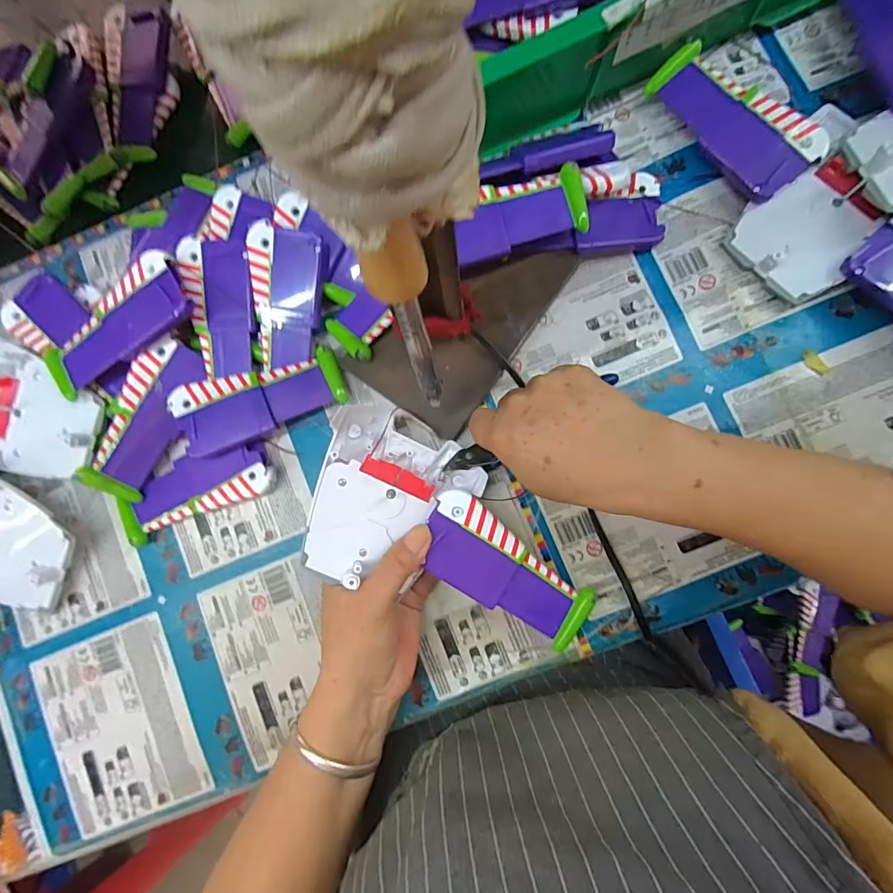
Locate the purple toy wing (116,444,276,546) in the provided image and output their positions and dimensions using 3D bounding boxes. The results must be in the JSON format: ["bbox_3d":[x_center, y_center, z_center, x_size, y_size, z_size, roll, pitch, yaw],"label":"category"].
[{"bbox_3d":[-0.187,0.031,0.347,0.118,0.015,0.044,-23,85,3],"label":"purple toy wing"}]

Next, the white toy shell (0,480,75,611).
[{"bbox_3d":[-0.331,0.075,0.350,0.100,0.030,0.095,18,88,6],"label":"white toy shell"}]

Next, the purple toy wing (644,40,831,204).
[{"bbox_3d":[0.194,-0.223,0.322,0.046,0.034,0.119,-39,84,2],"label":"purple toy wing"}]

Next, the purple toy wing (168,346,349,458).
[{"bbox_3d":[-0.134,-0.035,0.335,0.115,0.021,0.048,-23,85,3],"label":"purple toy wing"}]

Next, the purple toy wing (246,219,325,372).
[{"bbox_3d":[-0.115,-0.108,0.339,0.049,0.017,0.097,7,106,2],"label":"purple toy wing"}]

